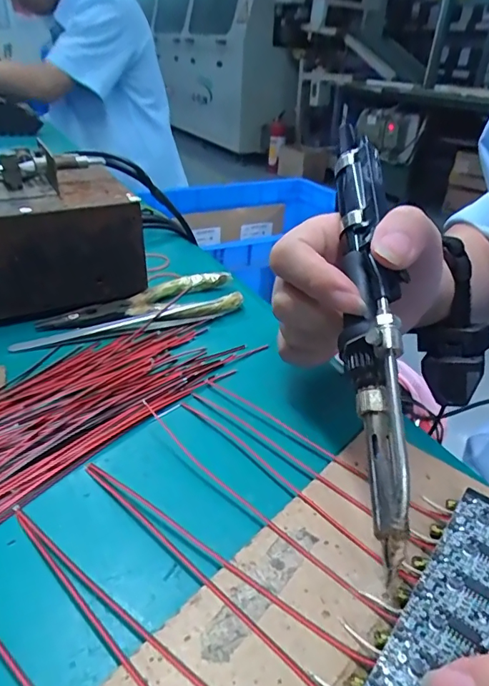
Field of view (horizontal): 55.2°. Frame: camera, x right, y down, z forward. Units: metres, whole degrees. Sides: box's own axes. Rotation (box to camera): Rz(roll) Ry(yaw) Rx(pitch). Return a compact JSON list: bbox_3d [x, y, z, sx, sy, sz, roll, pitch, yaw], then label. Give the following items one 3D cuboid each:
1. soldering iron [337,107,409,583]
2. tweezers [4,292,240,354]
[{"bbox_3d":[0.047,-0.011,0.185,0.015,0.023,0.175,3,60,2],"label":"soldering iron"},{"bbox_3d":[-0.066,-0.015,0.291,0.141,0.009,0.017,-12,35,-23],"label":"tweezers"}]

